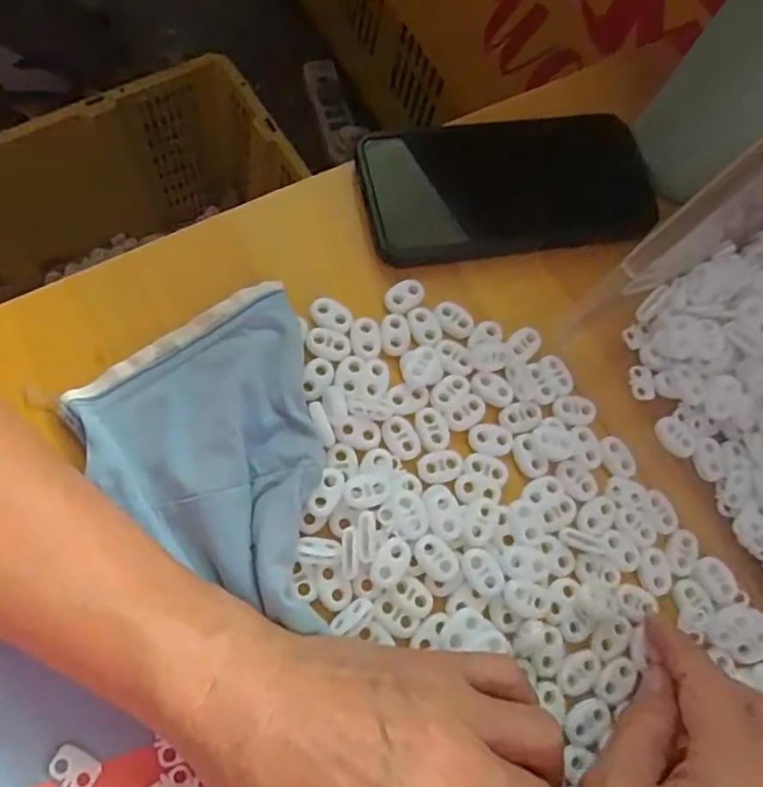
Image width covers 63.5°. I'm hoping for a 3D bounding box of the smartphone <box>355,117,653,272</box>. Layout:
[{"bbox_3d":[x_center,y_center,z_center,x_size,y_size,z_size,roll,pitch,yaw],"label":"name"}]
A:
[{"bbox_3d":[0.066,-0.115,0.339,0.149,0.016,0.076,-7,87,-2],"label":"smartphone"}]

